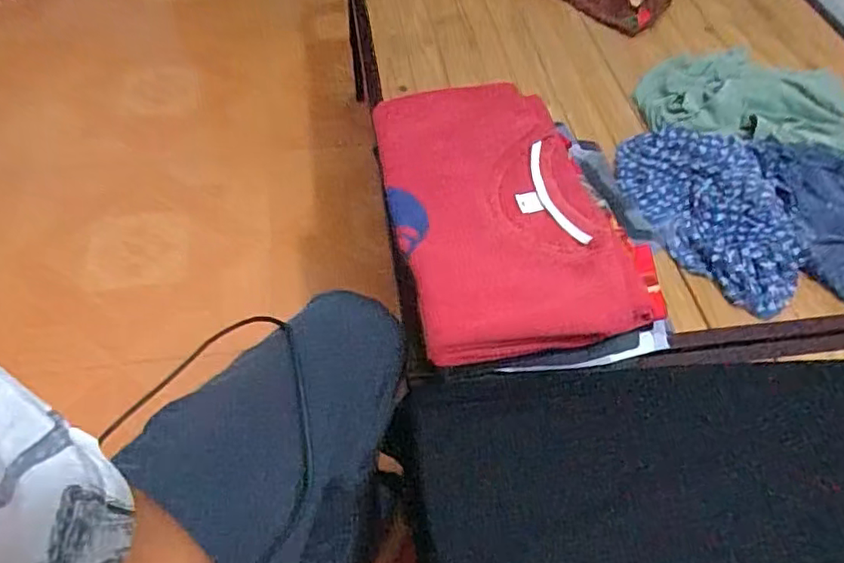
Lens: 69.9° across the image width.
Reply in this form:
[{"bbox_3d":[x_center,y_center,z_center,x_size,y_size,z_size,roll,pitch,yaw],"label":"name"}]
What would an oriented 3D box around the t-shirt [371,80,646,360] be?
[{"bbox_3d":[0.076,-0.084,0.612,0.213,0.053,0.346,-6,50,-7],"label":"t-shirt"}]

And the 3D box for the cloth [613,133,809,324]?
[{"bbox_3d":[0.339,-0.084,0.704,0.198,0.036,0.264,8,53,2],"label":"cloth"}]

